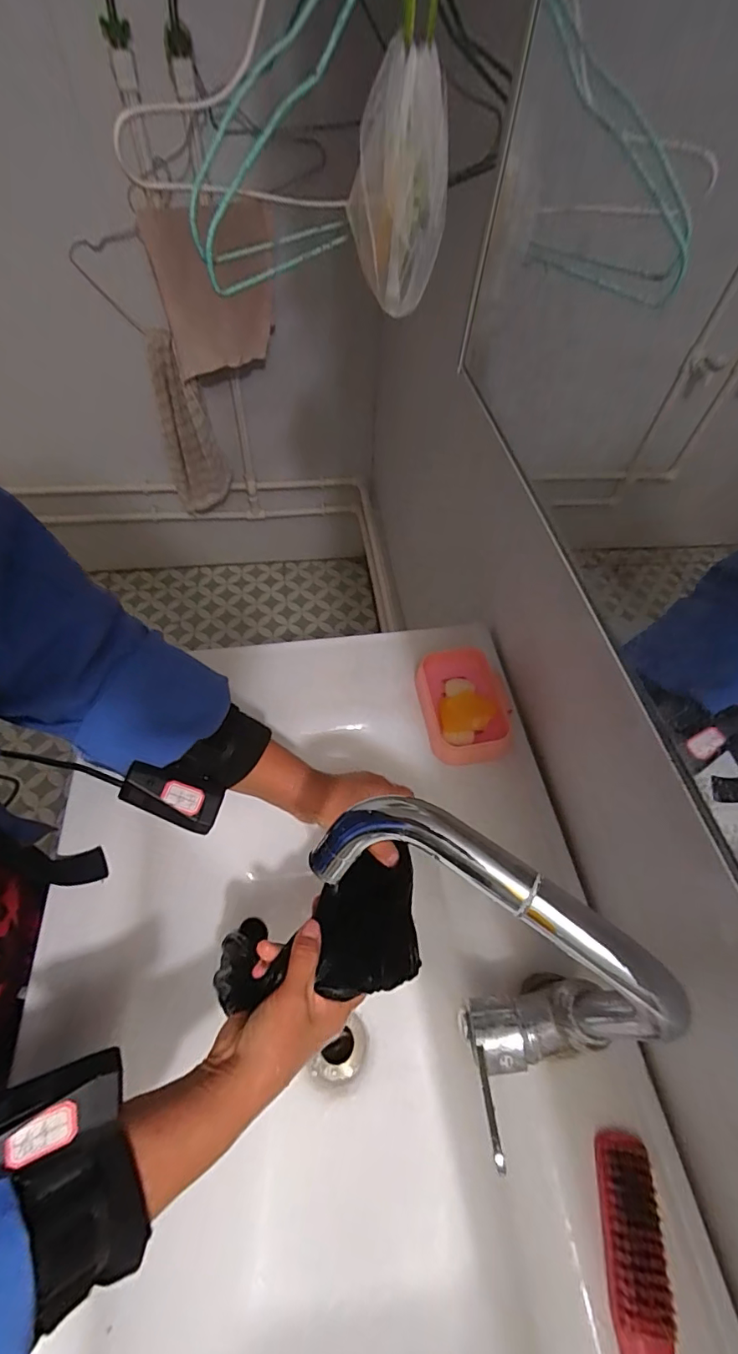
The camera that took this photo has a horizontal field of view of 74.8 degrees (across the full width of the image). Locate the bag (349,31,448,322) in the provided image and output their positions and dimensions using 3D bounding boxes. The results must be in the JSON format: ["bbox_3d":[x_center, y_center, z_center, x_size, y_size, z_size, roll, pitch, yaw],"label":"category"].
[{"bbox_3d":[0.017,-0.321,0.315,0.063,0.110,0.074,0,55,-5],"label":"bag"}]

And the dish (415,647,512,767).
[{"bbox_3d":[0.103,0.030,0.530,0.090,0.031,0.135,-8,56,-10],"label":"dish"}]

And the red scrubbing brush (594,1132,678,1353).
[{"bbox_3d":[0.162,0.407,0.278,0.032,0.021,0.210,8,55,1],"label":"red scrubbing brush"}]

